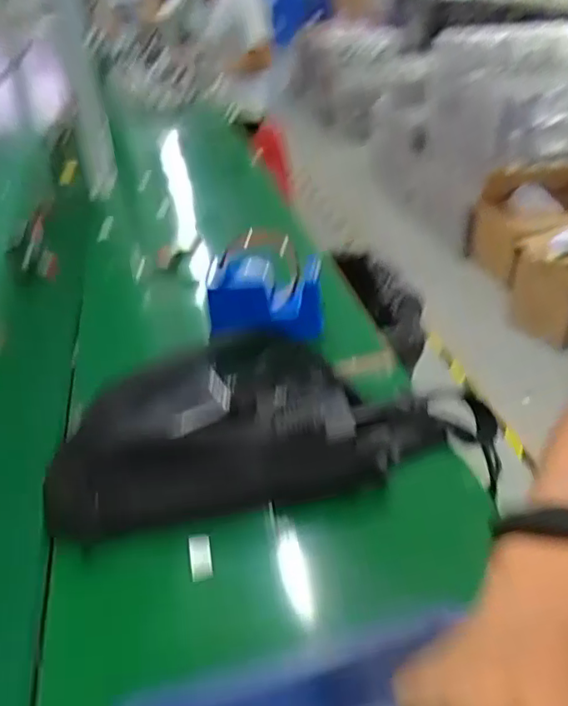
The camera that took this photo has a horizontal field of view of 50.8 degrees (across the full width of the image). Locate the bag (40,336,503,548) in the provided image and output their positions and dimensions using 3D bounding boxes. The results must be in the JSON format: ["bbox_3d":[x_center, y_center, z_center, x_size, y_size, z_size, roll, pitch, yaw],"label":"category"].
[{"bbox_3d":[0.008,0.053,0.527,0.375,0.092,0.148,-10,33,-11],"label":"bag"}]

